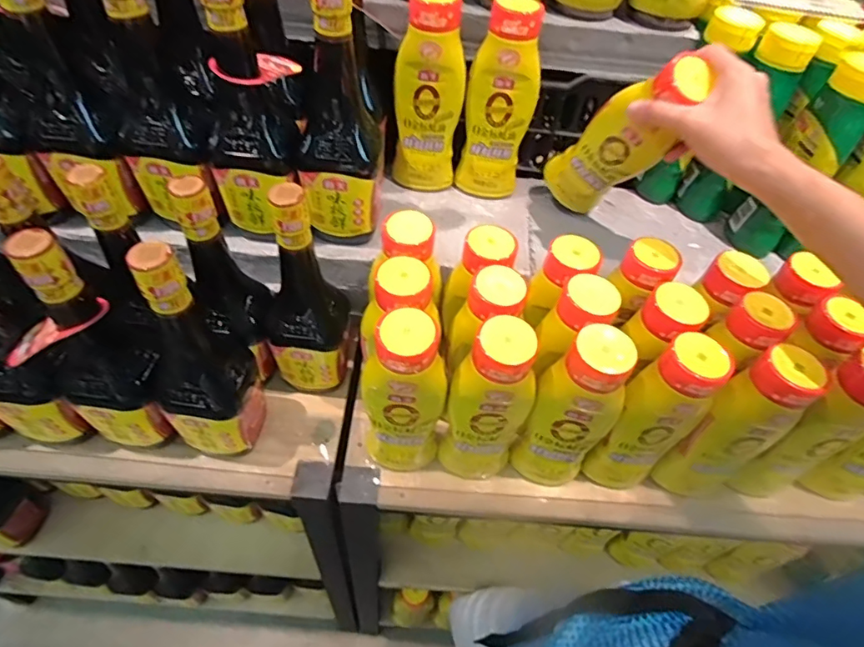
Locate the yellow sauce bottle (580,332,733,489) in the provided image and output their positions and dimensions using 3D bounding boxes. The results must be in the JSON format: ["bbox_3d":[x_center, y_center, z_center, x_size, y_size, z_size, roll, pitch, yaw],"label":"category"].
[{"bbox_3d":[0.215,0.098,0.505,0.059,0.207,0.062,-32,61,-27],"label":"yellow sauce bottle"}]

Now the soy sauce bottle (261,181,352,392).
[{"bbox_3d":[-0.134,-0.021,0.542,0.086,0.270,0.069,-6,52,-10],"label":"soy sauce bottle"}]

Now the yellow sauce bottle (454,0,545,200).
[{"bbox_3d":[0.079,-0.251,0.597,0.075,0.211,0.050,18,52,9],"label":"yellow sauce bottle"}]

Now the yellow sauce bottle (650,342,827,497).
[{"bbox_3d":[0.294,0.109,0.503,0.066,0.205,0.061,-27,58,-24],"label":"yellow sauce bottle"}]

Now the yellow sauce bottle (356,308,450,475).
[{"bbox_3d":[-0.029,0.077,0.505,0.077,0.223,0.053,2,51,-3],"label":"yellow sauce bottle"}]

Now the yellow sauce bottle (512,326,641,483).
[{"bbox_3d":[0.136,0.092,0.506,0.069,0.220,0.055,34,56,21],"label":"yellow sauce bottle"}]

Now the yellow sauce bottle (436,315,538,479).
[{"bbox_3d":[0.055,0.084,0.504,0.073,0.215,0.055,22,53,12],"label":"yellow sauce bottle"}]

